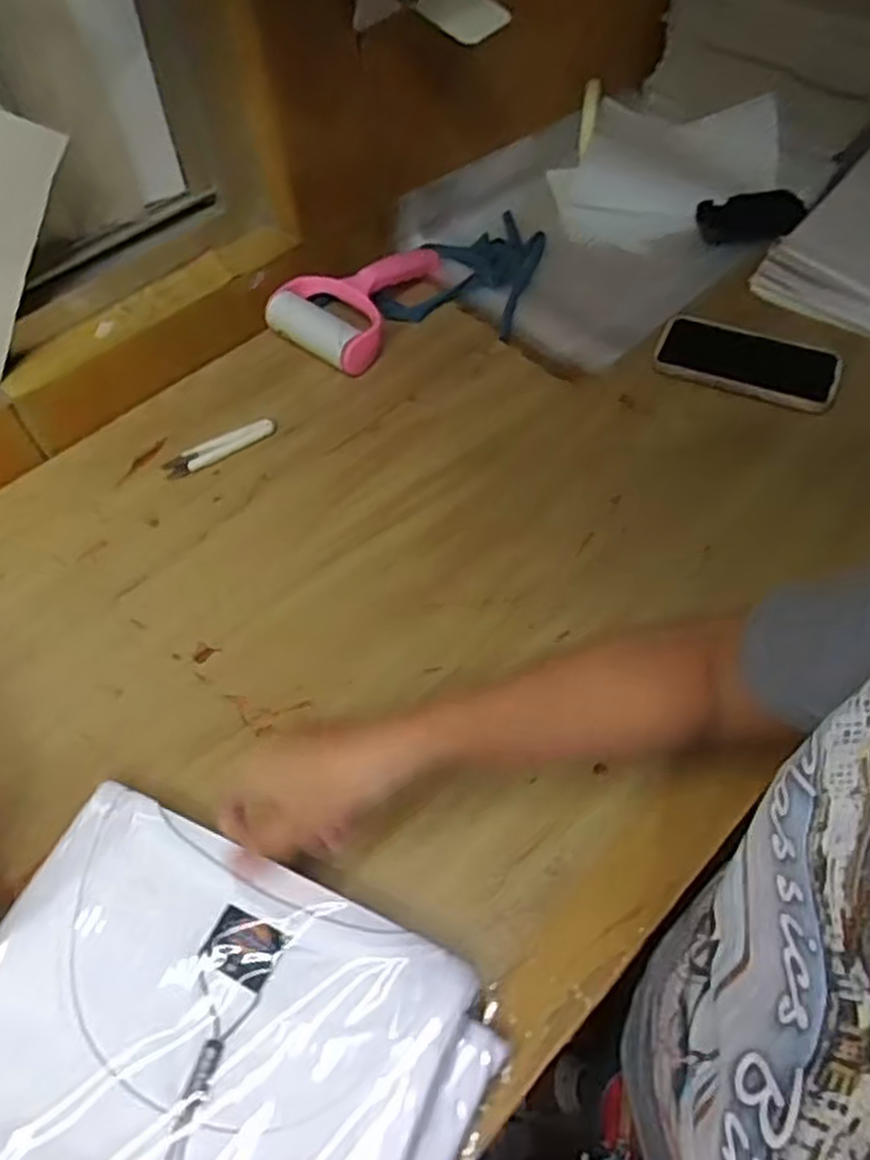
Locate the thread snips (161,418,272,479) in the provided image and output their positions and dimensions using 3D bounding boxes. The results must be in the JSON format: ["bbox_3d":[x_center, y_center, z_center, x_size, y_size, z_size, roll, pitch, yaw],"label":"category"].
[{"bbox_3d":[-0.189,-0.117,0.668,0.100,0.005,0.023,-27,60,-15],"label":"thread snips"}]

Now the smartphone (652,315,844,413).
[{"bbox_3d":[0.288,-0.205,0.702,0.158,0.009,0.081,21,65,15],"label":"smartphone"}]

